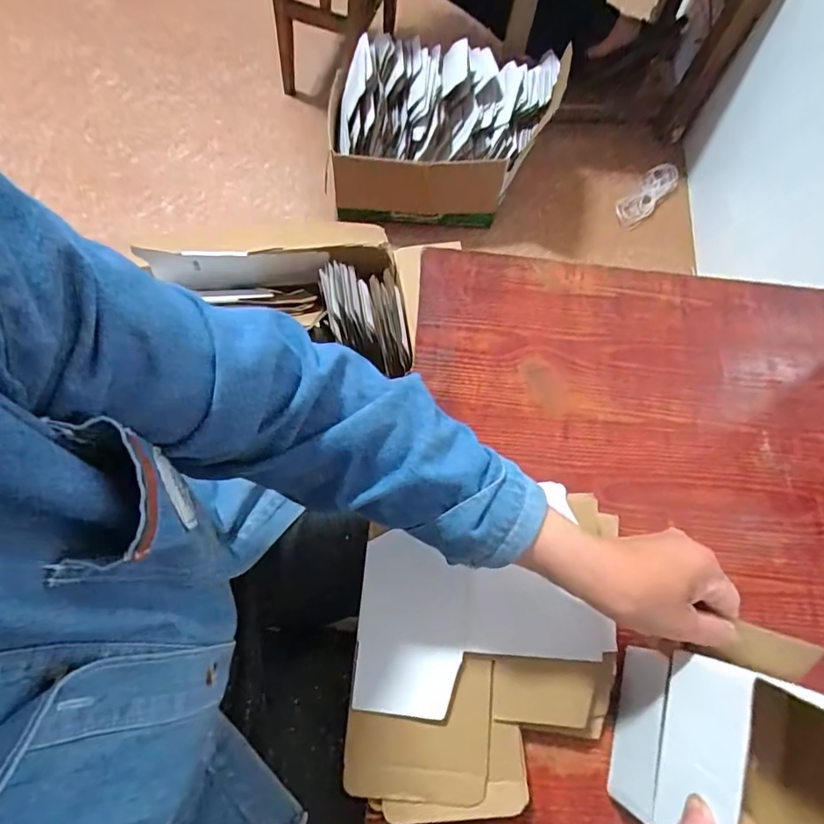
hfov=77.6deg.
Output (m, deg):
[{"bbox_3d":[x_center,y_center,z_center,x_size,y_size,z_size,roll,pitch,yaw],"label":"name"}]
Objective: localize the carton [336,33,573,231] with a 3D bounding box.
[{"bbox_3d":[0.071,-0.624,1.163,0.492,0.272,0.278,1,69,-2],"label":"carton"}]

